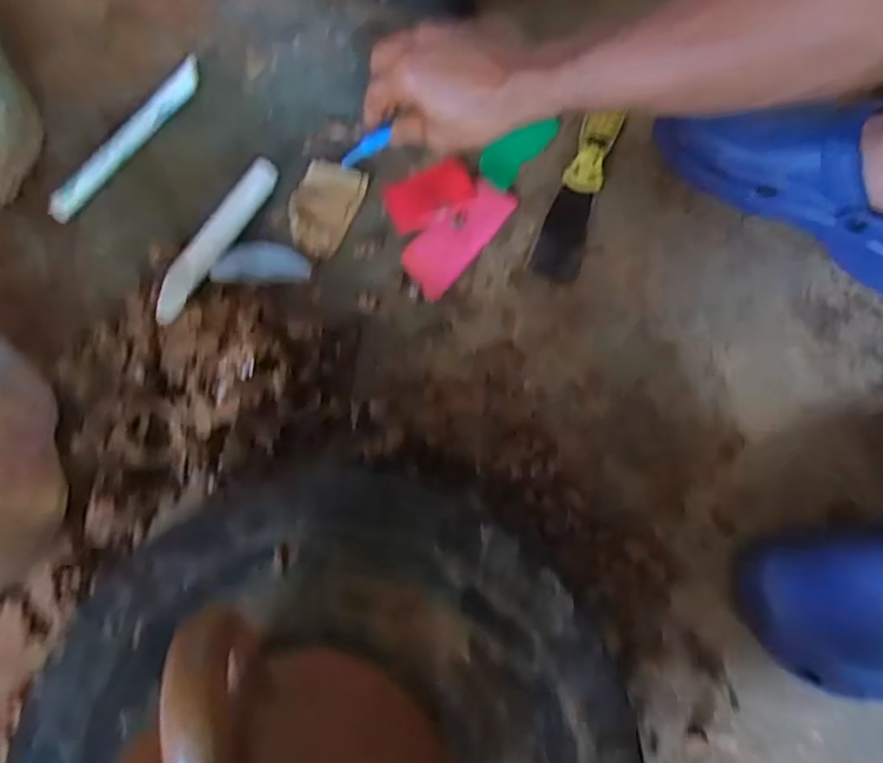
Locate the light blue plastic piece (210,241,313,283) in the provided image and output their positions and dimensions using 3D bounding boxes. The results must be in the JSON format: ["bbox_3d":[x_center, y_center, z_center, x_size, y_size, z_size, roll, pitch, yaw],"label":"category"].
[{"bbox_3d":[-0.145,-0.097,0.512,0.077,0.005,0.038,-2,76,-5],"label":"light blue plastic piece"}]

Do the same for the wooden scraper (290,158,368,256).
[{"bbox_3d":[-0.100,-0.147,0.533,0.055,0.004,0.082,25,84,7],"label":"wooden scraper"}]

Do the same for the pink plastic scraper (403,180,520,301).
[{"bbox_3d":[0.012,-0.121,0.525,0.048,0.006,0.107,40,85,7],"label":"pink plastic scraper"}]

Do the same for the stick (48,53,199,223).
[{"bbox_3d":[-0.271,-0.213,0.550,0.026,0.014,0.187,34,78,9],"label":"stick"}]

